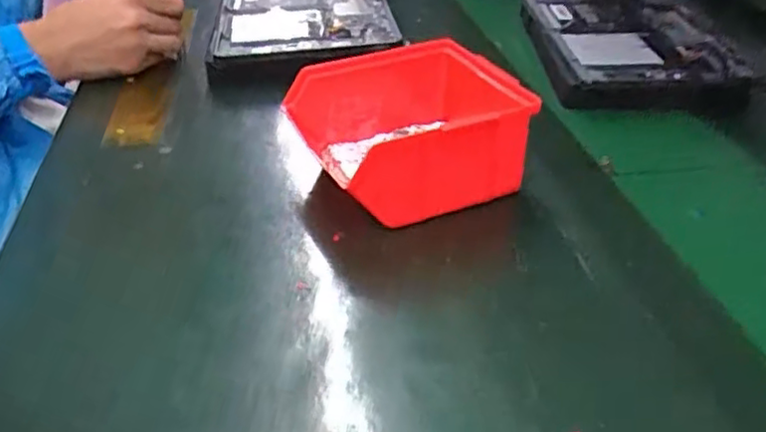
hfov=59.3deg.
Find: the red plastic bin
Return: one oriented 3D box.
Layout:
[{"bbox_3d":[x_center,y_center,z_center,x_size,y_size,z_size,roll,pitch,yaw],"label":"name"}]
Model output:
[{"bbox_3d":[0.016,-0.057,0.447,0.129,0.077,0.144,-12,35,-15],"label":"red plastic bin"}]

